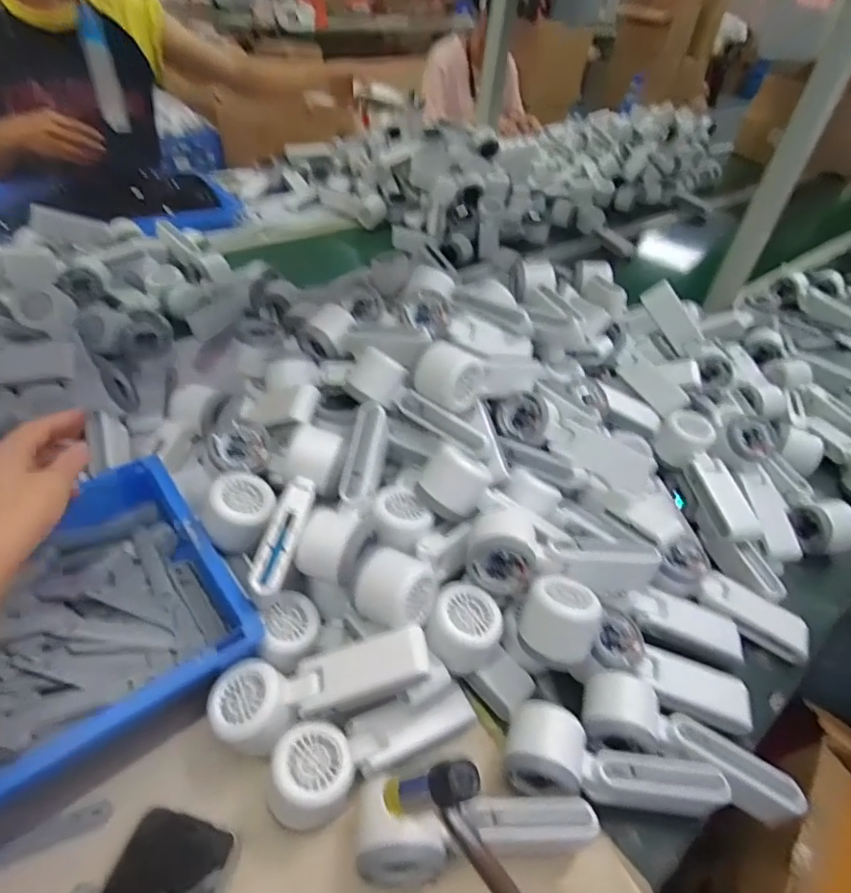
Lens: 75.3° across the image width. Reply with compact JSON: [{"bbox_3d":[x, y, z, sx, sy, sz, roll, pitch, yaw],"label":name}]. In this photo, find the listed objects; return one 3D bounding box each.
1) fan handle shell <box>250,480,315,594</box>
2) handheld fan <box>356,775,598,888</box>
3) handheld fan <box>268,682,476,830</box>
[{"bbox_3d":[-0.118,0.076,0.460,0.025,0.020,0.102,16,55,-4],"label":"fan handle shell"},{"bbox_3d":[0.038,0.270,0.396,0.171,0.049,0.065,2,43,-6],"label":"handheld fan"},{"bbox_3d":[-0.040,0.239,0.432,0.170,0.056,0.057,-5,42,-34],"label":"handheld fan"}]

